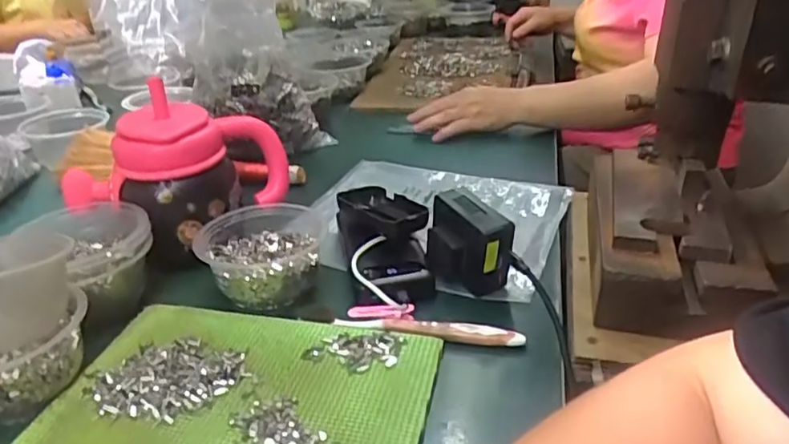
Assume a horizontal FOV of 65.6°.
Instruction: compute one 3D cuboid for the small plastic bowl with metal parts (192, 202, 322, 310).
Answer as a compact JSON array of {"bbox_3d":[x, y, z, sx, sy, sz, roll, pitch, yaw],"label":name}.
[{"bbox_3d":[-0.124,0.028,0.556,0.114,0.043,0.114,0,29,0],"label":"small plastic bowl with metal parts"}]

